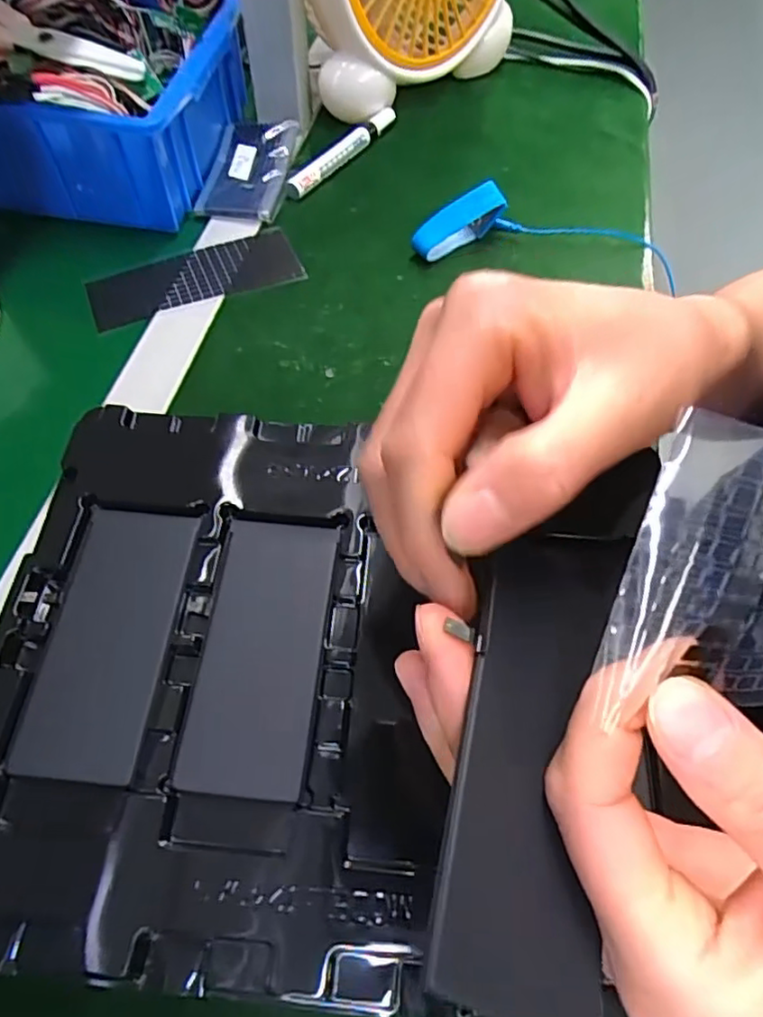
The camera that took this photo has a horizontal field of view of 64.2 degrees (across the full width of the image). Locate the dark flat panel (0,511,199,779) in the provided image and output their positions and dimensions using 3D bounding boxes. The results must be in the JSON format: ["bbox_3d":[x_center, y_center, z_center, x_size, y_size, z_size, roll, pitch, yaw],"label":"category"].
[{"bbox_3d":[-0.111,0.050,0.246,0.050,0.011,0.108,6,59,2],"label":"dark flat panel"}]

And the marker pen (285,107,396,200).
[{"bbox_3d":[-0.032,-0.300,0.505,0.023,0.013,0.140,28,62,15],"label":"marker pen"}]

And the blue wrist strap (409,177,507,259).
[{"bbox_3d":[0.056,-0.207,0.439,0.066,0.040,0.018,-28,63,-17],"label":"blue wrist strap"}]

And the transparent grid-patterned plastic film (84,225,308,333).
[{"bbox_3d":[-0.133,-0.166,0.435,0.146,0.006,0.060,-20,61,-12],"label":"transparent grid-patterned plastic film"}]

